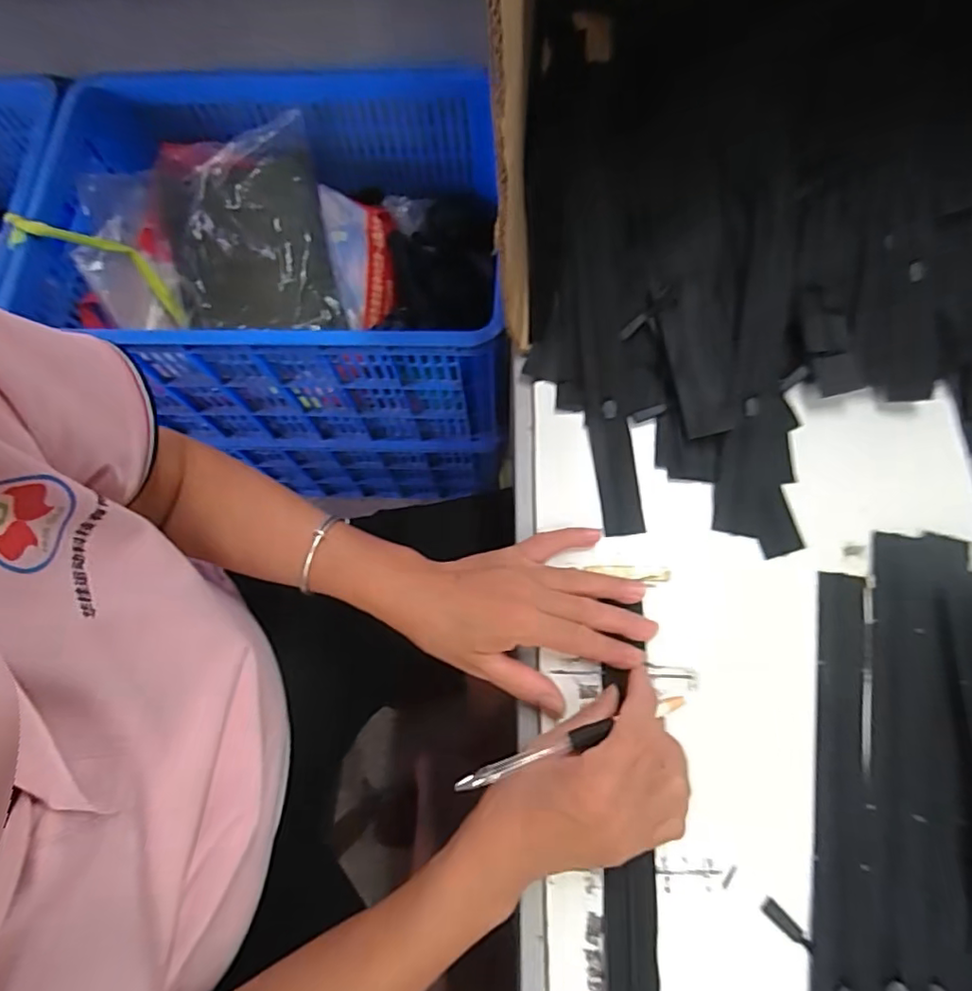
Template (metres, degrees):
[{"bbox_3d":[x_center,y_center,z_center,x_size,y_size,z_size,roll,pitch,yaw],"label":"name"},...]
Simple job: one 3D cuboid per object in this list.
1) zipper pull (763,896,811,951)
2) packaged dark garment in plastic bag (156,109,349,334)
[{"bbox_3d":[0.177,0.252,0.342,0.032,0.004,0.009,41,77,14],"label":"zipper pull"},{"bbox_3d":[-0.341,-0.360,0.811,0.232,0.094,0.298,-12,72,-1],"label":"packaged dark garment in plastic bag"}]

